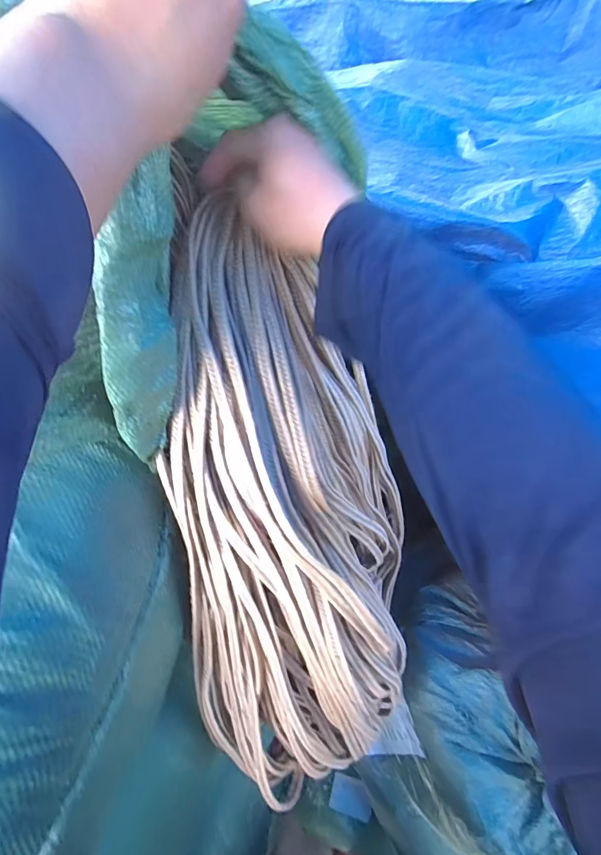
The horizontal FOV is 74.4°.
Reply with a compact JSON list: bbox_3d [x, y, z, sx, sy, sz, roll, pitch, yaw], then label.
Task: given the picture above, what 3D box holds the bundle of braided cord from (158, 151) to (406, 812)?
[{"bbox_3d":[-0.011,0.089,0.395,0.236,0.593,0.105,-12,13,-9],"label":"bundle of braided cord"}]

